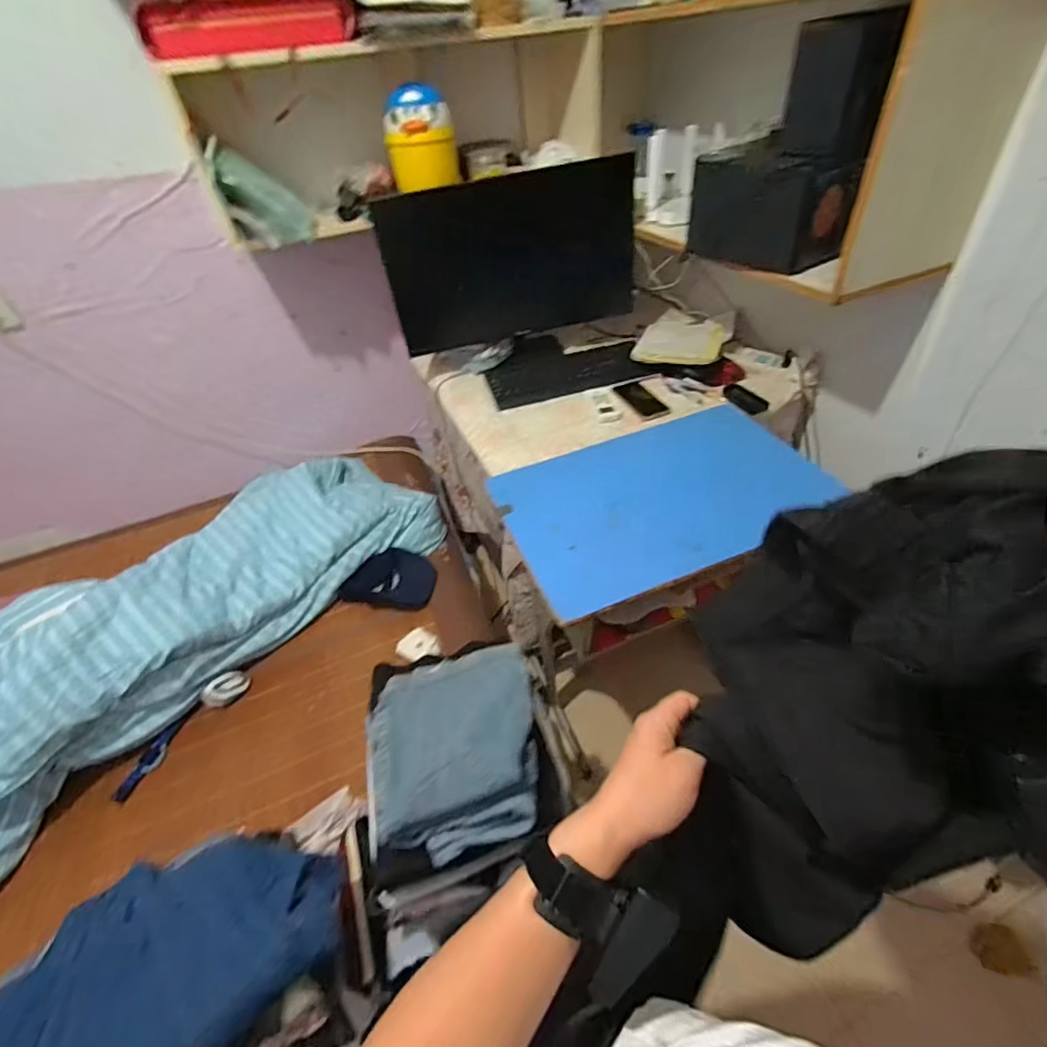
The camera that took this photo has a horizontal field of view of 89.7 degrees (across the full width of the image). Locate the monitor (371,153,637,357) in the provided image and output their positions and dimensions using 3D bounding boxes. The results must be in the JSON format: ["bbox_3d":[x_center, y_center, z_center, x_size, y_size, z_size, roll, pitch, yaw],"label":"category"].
[{"bbox_3d":[-0.023,-0.660,1.401,0.630,0.435,0.088,-14,43,-8],"label":"monitor"}]

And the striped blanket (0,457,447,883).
[{"bbox_3d":[-0.849,0.266,1.139,0.456,0.263,1.494,26,52,31],"label":"striped blanket"}]

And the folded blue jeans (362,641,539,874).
[{"bbox_3d":[-0.089,0.262,0.659,0.214,0.077,0.252,-14,43,-7],"label":"folded blue jeans"}]

